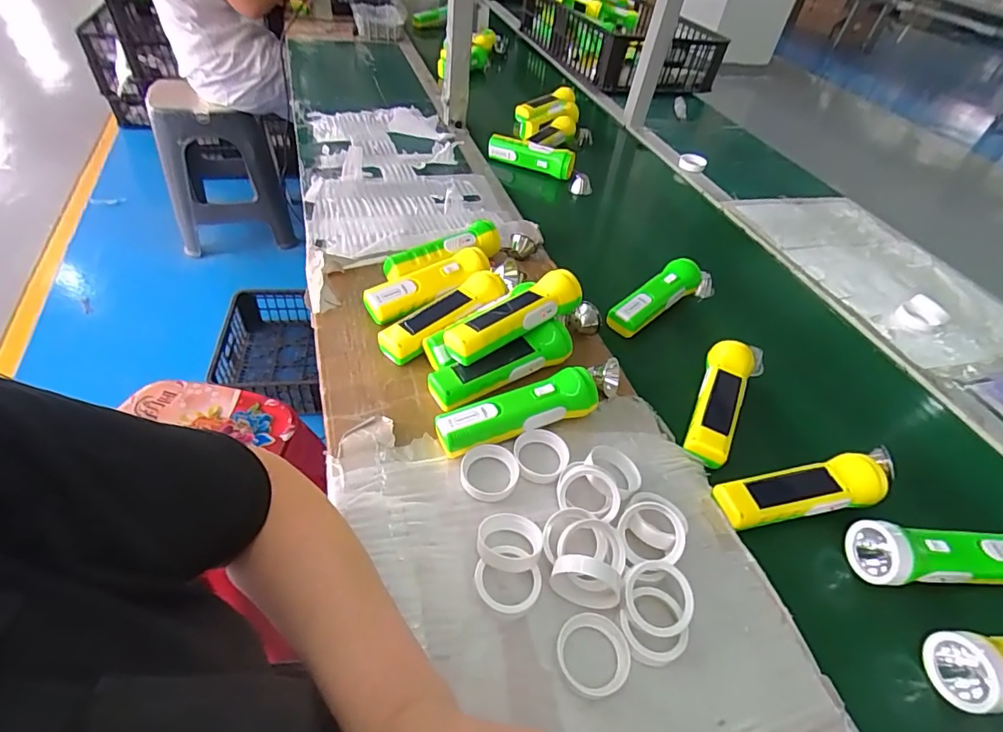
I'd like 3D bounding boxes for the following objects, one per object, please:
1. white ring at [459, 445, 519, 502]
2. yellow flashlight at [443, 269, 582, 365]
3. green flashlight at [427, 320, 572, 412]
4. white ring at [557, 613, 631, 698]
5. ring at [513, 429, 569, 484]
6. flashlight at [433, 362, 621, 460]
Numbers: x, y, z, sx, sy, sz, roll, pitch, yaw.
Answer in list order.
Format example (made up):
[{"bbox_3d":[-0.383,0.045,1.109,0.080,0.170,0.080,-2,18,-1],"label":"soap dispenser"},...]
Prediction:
[{"bbox_3d":[-0.012,0.100,0.475,0.054,0.013,0.051,2,46,-2],"label":"white ring"},{"bbox_3d":[0.015,-0.053,0.558,0.162,0.054,0.042,-28,54,-27],"label":"yellow flashlight"},{"bbox_3d":[0.004,-0.002,0.553,0.172,0.038,0.046,-21,51,-22],"label":"green flashlight"},{"bbox_3d":[0.070,0.218,0.381,0.054,0.011,0.054,2,46,-2],"label":"white ring"},{"bbox_3d":[0.040,0.087,0.495,0.052,0.015,0.055,2,46,-2],"label":"ring"},{"bbox_3d":[0.041,0.041,0.518,0.217,0.034,0.047,-19,50,-20],"label":"flashlight"}]

